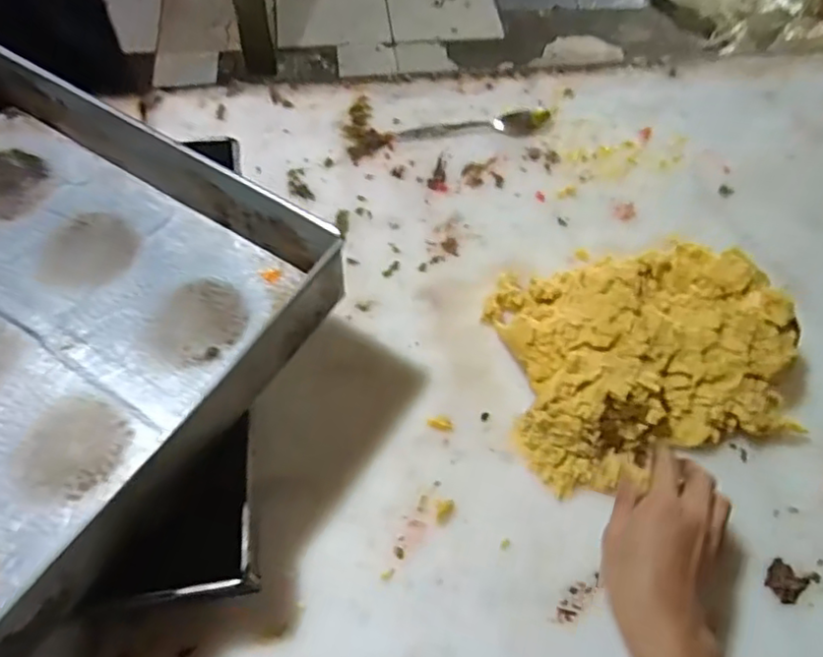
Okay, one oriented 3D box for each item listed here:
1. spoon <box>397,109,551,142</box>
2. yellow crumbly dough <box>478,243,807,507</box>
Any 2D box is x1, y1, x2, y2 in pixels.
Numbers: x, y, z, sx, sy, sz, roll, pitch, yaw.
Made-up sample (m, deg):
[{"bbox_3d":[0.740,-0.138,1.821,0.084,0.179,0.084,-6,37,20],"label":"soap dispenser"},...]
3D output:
[{"bbox_3d":[0.070,-0.226,0.705,0.170,0.013,0.031,-7,59,-7],"label":"spoon"},{"bbox_3d":[0.192,0.015,0.532,0.232,0.070,0.210,-6,59,-7],"label":"yellow crumbly dough"}]

